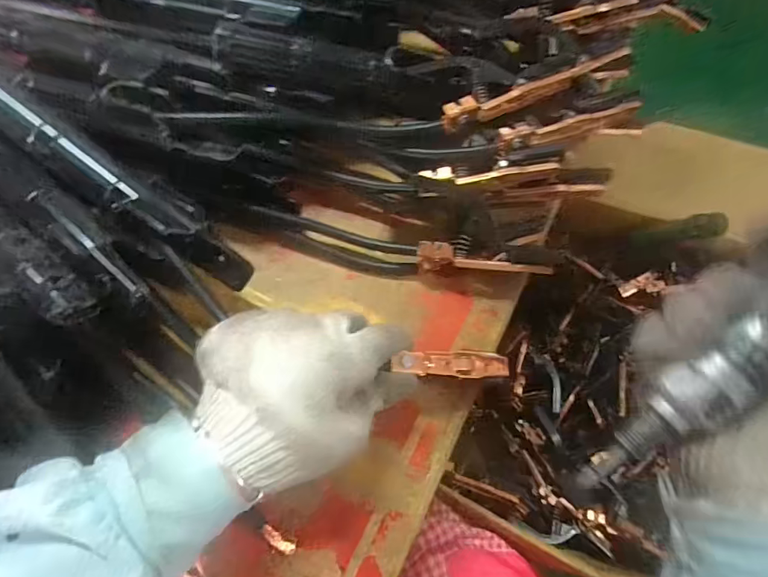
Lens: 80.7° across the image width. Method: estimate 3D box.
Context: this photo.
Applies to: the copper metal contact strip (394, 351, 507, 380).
[{"bbox_3d":[0.046,0.049,0.292,0.091,0.006,0.018,7,68,-32],"label":"copper metal contact strip"}]

